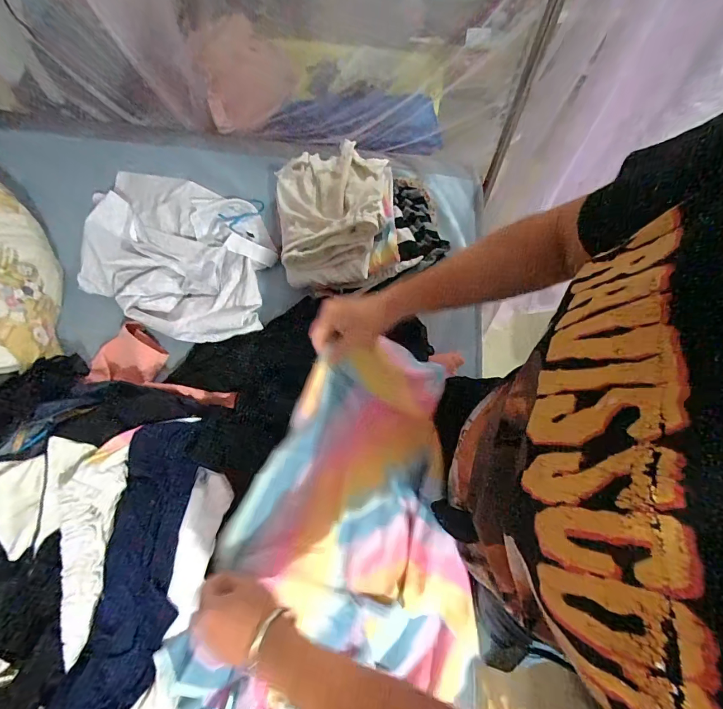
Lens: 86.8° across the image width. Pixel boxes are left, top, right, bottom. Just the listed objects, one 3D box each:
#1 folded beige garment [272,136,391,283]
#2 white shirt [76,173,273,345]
[{"bbox_3d":[-0.058,-0.289,0.754,0.225,0.110,0.291,-3,65,-1],"label":"folded beige garment"},{"bbox_3d":[-0.387,-0.227,0.820,0.392,0.103,0.427,1,65,1],"label":"white shirt"}]

